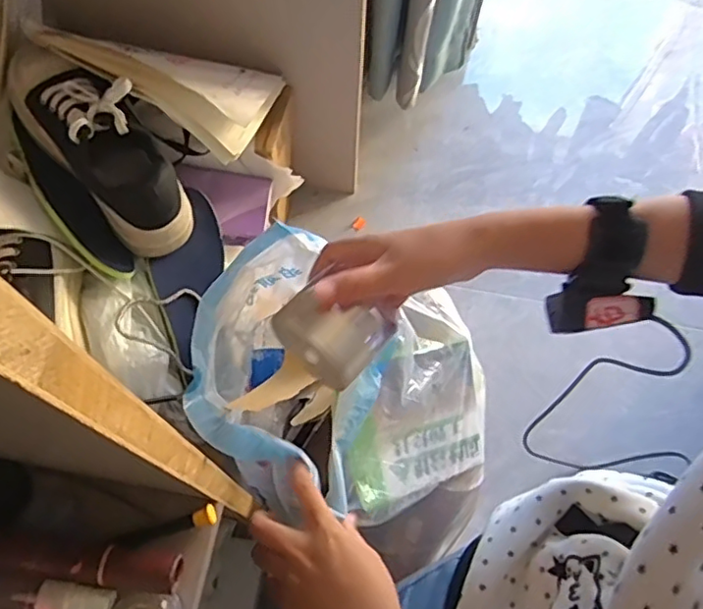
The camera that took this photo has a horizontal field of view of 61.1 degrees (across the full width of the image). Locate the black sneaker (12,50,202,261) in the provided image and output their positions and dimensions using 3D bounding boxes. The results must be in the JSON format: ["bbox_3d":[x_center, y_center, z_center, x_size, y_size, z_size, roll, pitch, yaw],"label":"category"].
[{"bbox_3d":[-0.262,-0.173,0.638,0.096,0.109,0.251,-41,93,-18],"label":"black sneaker"}]

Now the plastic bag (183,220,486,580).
[{"bbox_3d":[-0.010,0.096,0.618,0.321,0.208,0.232,28,68,10],"label":"plastic bag"}]

